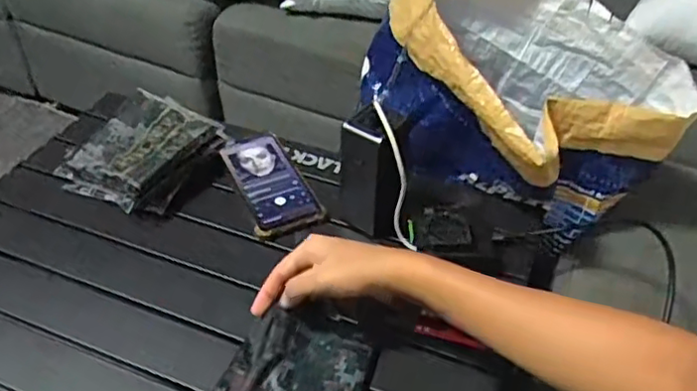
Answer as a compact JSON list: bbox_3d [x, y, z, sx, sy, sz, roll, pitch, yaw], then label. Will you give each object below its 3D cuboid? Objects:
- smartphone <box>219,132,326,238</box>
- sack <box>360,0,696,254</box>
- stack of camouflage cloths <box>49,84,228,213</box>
[{"bbox_3d":[-0.089,-0.015,0.705,0.074,0.017,0.160,-16,44,-18],"label":"smartphone"},{"bbox_3d":[0.195,-0.115,0.692,0.229,0.226,0.294,-29,49,-28],"label":"sack"},{"bbox_3d":[-0.230,-0.051,0.708,0.137,0.061,0.159,23,46,23],"label":"stack of camouflage cloths"}]

